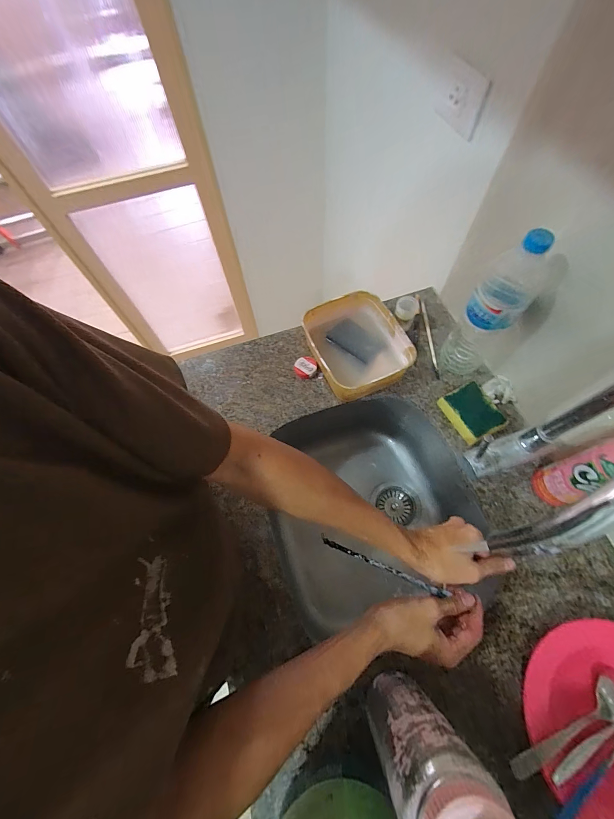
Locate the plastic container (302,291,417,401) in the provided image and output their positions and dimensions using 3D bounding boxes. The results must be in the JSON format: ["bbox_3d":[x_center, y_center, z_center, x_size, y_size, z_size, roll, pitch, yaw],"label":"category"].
[{"bbox_3d":[0.094,-0.118,0.608,0.167,0.071,0.189,-20,65,-7],"label":"plastic container"}]

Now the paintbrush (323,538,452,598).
[{"bbox_3d":[0.107,0.241,0.498,0.223,0.012,0.010,0,54,49],"label":"paintbrush"}]

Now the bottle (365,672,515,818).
[{"bbox_3d":[0.102,0.308,0.263,0.074,0.211,0.088,-12,65,-3],"label":"bottle"}]

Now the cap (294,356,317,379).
[{"bbox_3d":[-0.002,-0.082,0.622,0.043,0.019,0.041,-1,64,2],"label":"cap"}]

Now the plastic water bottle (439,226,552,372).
[{"bbox_3d":[0.287,-0.149,0.505,0.077,0.263,0.063,37,70,18],"label":"plastic water bottle"}]

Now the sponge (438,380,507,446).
[{"bbox_3d":[0.287,0.006,0.558,0.073,0.034,0.092,-26,65,-10],"label":"sponge"}]

